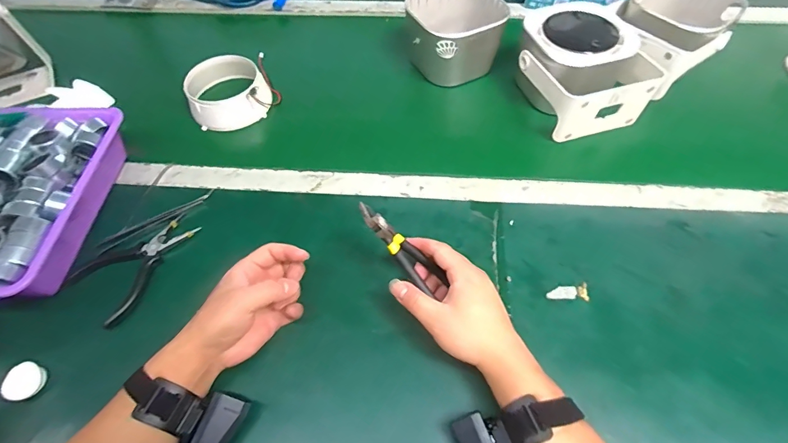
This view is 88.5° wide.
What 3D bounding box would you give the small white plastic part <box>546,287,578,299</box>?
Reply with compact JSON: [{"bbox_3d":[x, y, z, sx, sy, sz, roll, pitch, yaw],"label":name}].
[{"bbox_3d":[0.191,0.080,0.459,0.035,0.004,0.016,-1,57,0],"label":"small white plastic part"}]

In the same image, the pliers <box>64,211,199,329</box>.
[{"bbox_3d":[-0.314,0.044,0.491,0.098,0.012,0.143,26,61,17],"label":"pliers"}]

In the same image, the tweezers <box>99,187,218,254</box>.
[{"bbox_3d":[-0.303,-0.003,0.520,0.146,0.007,0.020,-32,62,-18],"label":"tweezers"}]

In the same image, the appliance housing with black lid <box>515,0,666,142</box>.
[{"bbox_3d":[0.275,-0.232,0.612,0.151,0.094,0.184,-17,58,-9],"label":"appliance housing with black lid"}]

